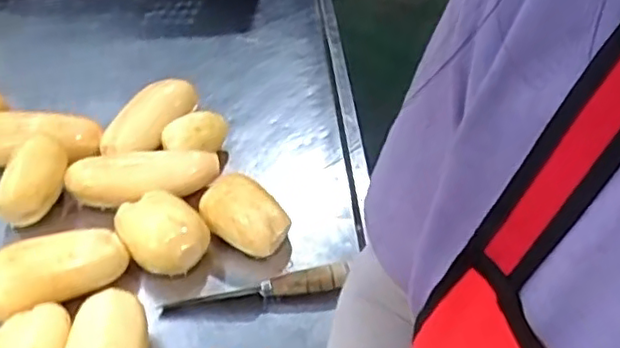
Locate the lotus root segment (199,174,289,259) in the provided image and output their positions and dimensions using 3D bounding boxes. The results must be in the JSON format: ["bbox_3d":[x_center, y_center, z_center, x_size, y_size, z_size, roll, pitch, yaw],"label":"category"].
[{"bbox_3d":[-0.075,0.050,0.741,0.095,0.062,0.066,31,52,29],"label":"lotus root segment"}]

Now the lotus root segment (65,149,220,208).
[{"bbox_3d":[-0.201,0.002,0.785,0.175,0.058,0.063,-10,44,-8],"label":"lotus root segment"}]

